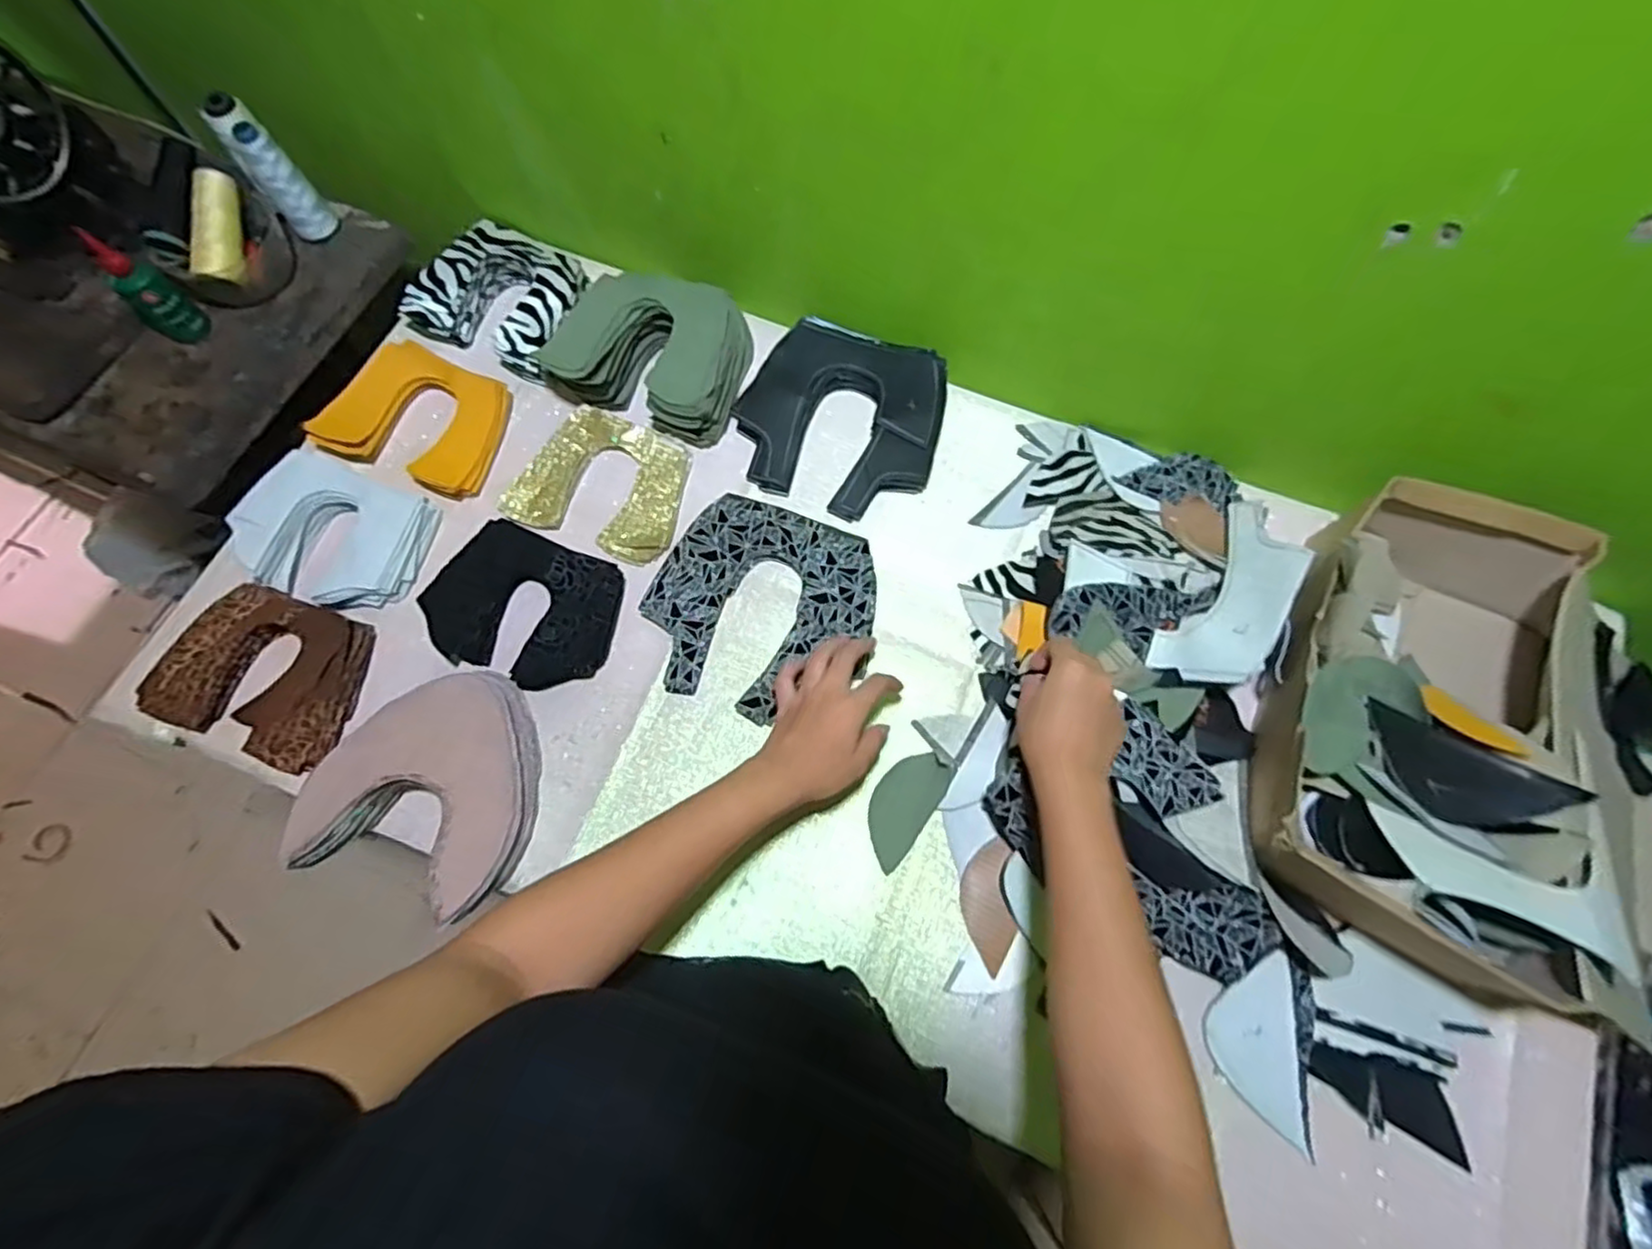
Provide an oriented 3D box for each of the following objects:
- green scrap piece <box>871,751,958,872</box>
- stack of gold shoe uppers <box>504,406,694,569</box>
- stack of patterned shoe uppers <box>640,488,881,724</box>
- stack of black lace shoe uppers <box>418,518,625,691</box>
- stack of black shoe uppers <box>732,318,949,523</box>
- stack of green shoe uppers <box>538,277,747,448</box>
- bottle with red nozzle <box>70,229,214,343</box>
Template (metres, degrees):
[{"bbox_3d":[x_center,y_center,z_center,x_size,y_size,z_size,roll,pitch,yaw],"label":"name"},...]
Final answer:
[{"bbox_3d":[0.063,0.148,0.572,0.049,0.011,0.095,32,75,11],"label":"green scrap piece"},{"bbox_3d":[-0.209,-0.137,0.665,0.153,0.015,0.134,18,73,7],"label":"stack of gold shoe uppers"},{"bbox_3d":[-0.058,-0.016,0.625,0.185,0.021,0.187,20,73,8],"label":"stack of patterned shoe uppers"},{"bbox_3d":[-0.266,-0.017,0.618,0.155,0.034,0.127,20,73,8],"label":"stack of black lace shoe uppers"},{"bbox_3d":[0.015,-0.201,0.684,0.191,0.033,0.183,22,74,9],"label":"stack of black shoe uppers"},{"bbox_3d":[-0.173,-0.273,0.683,0.186,0.059,0.155,16,73,7],"label":"stack of green shoe uppers"},{"bbox_3d":[-0.669,-0.327,0.690,0.039,0.101,0.046,35,74,11],"label":"bottle with red nozzle"}]

